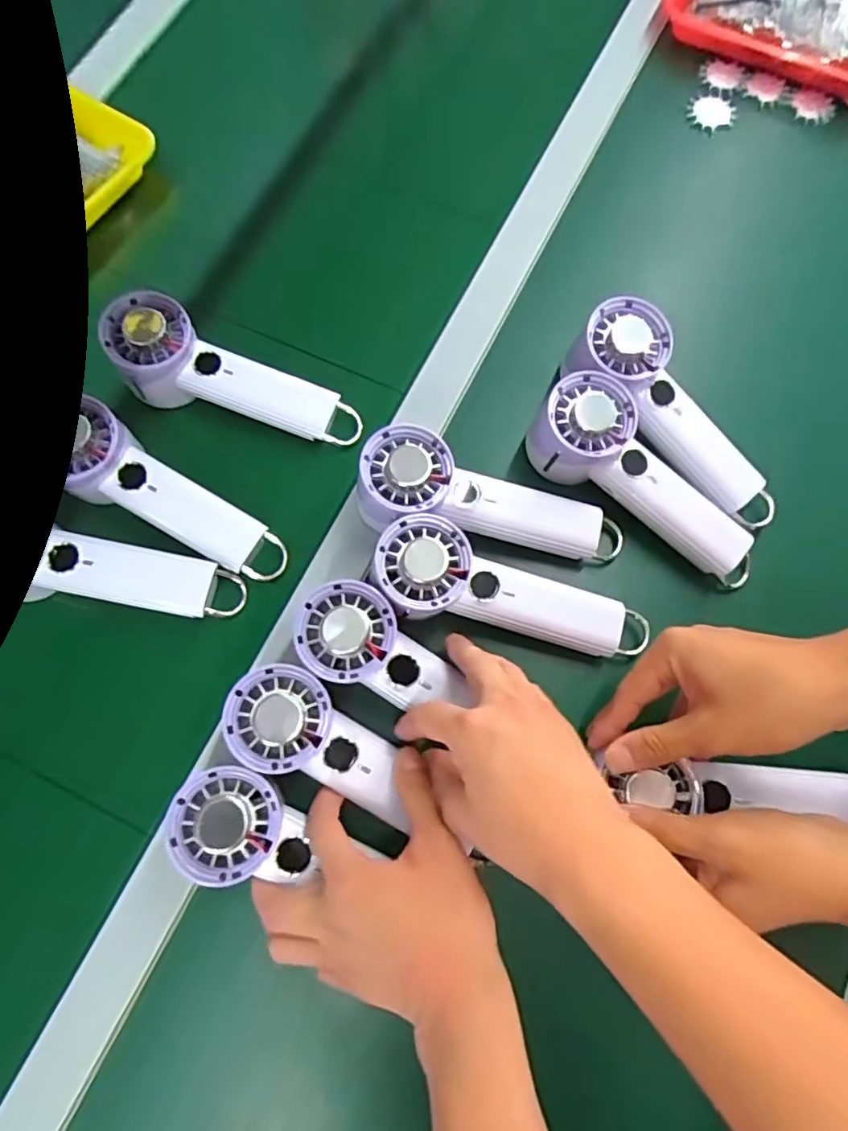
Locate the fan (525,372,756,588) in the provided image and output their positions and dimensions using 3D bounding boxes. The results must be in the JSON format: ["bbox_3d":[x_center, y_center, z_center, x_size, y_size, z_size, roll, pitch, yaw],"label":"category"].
[{"bbox_3d":[0.166,-0.066,0.431,0.187,0.054,0.068,35,78,10],"label":"fan"}]

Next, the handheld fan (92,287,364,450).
[{"bbox_3d":[-0.147,-0.141,0.473,0.197,0.058,0.065,20,75,-12],"label":"handheld fan"}]

